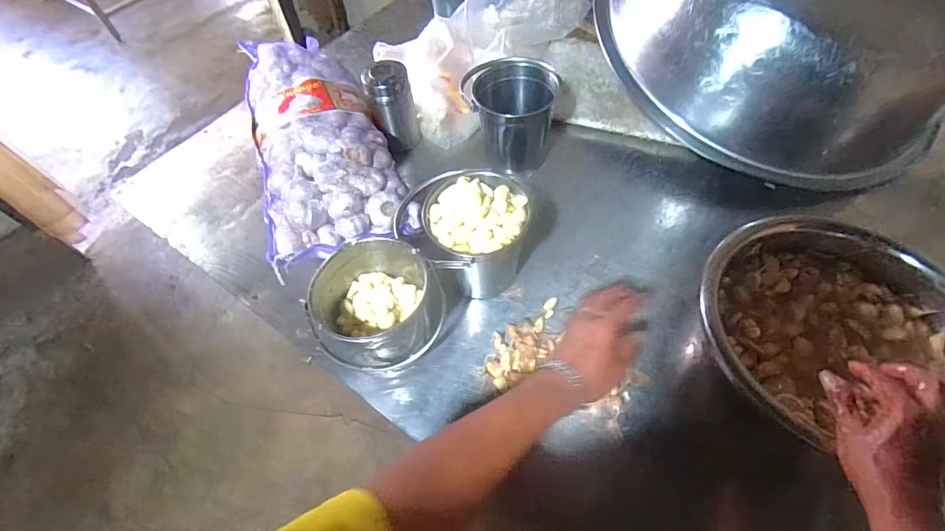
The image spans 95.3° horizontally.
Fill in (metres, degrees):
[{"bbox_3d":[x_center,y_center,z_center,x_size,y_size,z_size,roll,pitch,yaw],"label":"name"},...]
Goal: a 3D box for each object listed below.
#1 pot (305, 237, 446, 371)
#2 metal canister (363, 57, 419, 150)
[{"bbox_3d":[-0.122,0.058,0.550,0.148,0.137,0.137,-2,57,3],"label":"pot"},{"bbox_3d":[-0.140,-0.274,0.754,0.074,0.144,0.061,-14,58,-6],"label":"metal canister"}]

